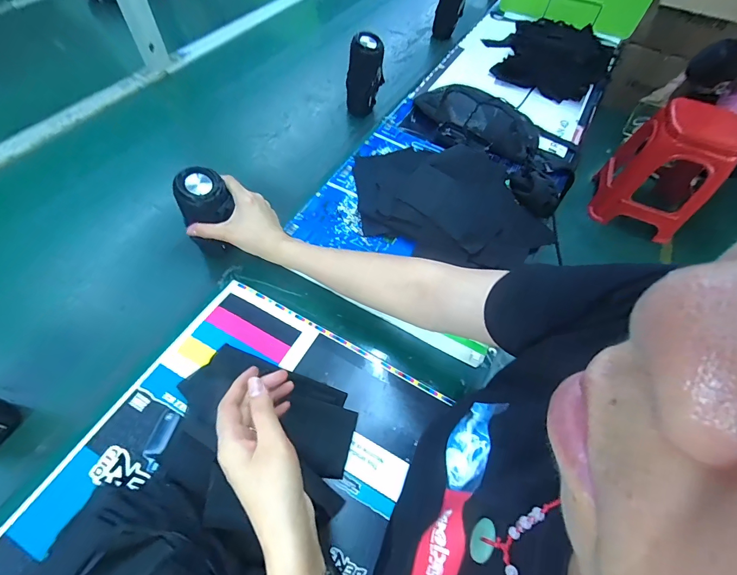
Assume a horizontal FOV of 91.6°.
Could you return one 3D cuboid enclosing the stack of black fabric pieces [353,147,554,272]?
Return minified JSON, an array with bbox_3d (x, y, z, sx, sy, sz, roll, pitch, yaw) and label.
[{"bbox_3d":[0.142,-0.148,0.619,0.351,0.078,0.241,11,58,1],"label":"stack of black fabric pieces"}]

